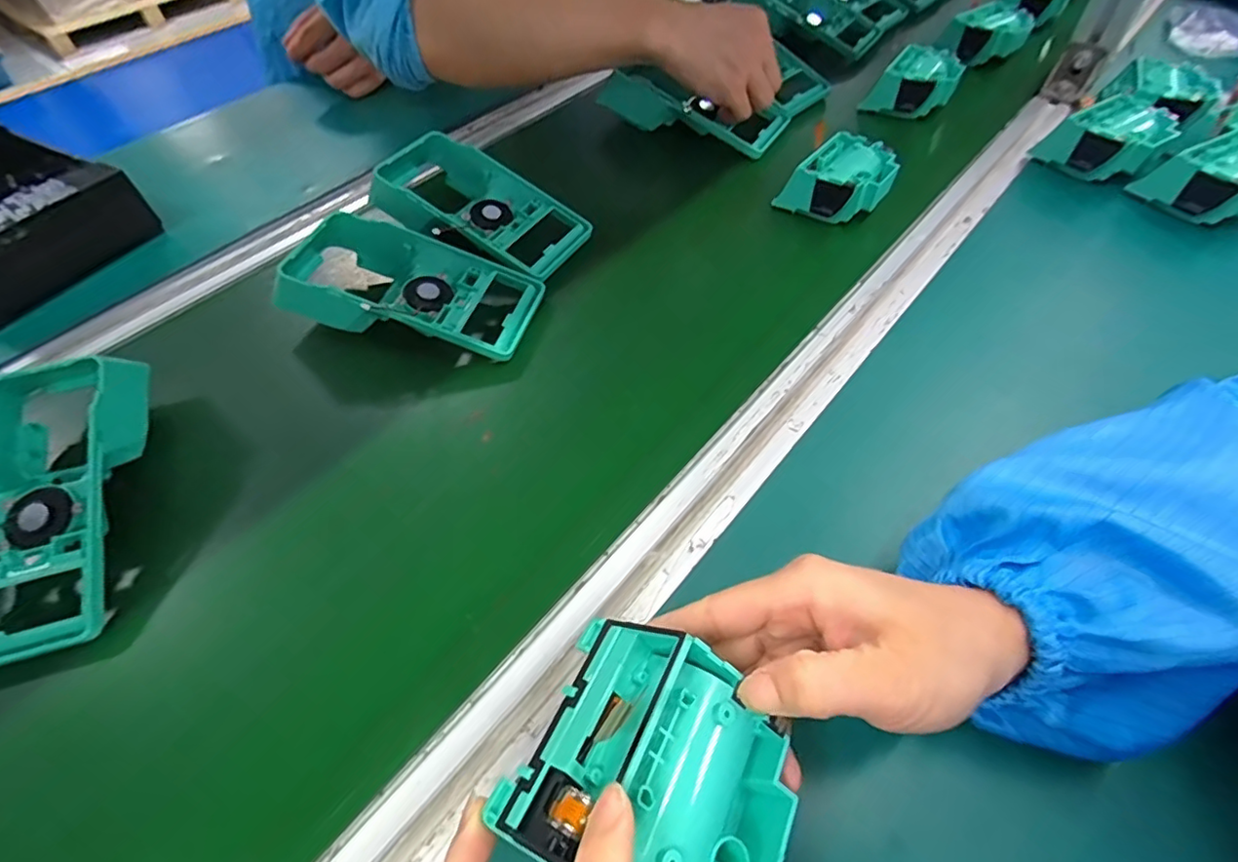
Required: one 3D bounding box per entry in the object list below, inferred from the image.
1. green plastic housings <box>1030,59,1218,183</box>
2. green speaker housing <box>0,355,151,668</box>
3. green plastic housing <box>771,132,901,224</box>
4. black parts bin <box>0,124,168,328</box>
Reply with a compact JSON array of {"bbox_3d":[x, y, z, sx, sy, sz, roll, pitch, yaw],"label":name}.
[{"bbox_3d":[0.440,-0.268,0.493,0.165,0.049,0.082,-37,59,-21],"label":"green plastic housings"},{"bbox_3d":[-0.332,0.032,0.318,0.090,0.041,0.187,-14,54,-6],"label":"green speaker housing"},{"bbox_3d":[0.183,-0.204,0.467,0.078,0.038,0.066,-30,57,-17],"label":"green plastic housing"},{"bbox_3d":[-0.554,-0.191,0.500,0.245,0.054,0.157,24,59,21],"label":"black parts bin"}]

